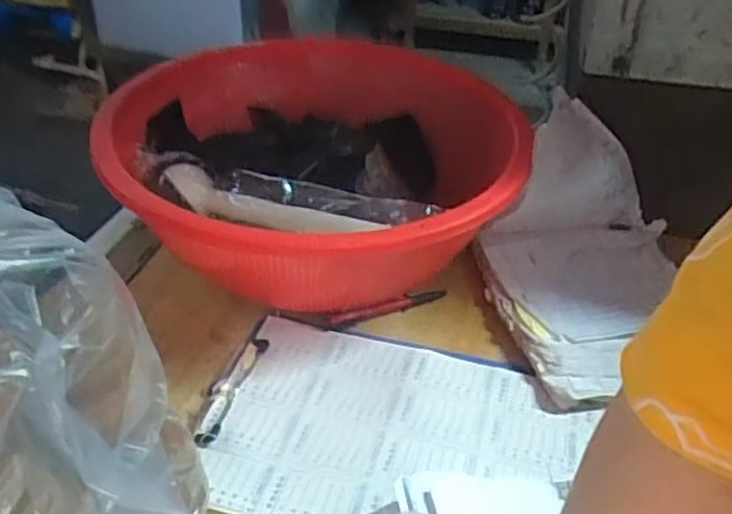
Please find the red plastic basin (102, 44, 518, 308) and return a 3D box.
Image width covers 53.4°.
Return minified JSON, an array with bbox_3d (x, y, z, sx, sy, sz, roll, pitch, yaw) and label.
[{"bbox_3d":[-0.042,-0.095,0.750,0.409,0.140,0.437,1,37,-1],"label":"red plastic basin"}]

